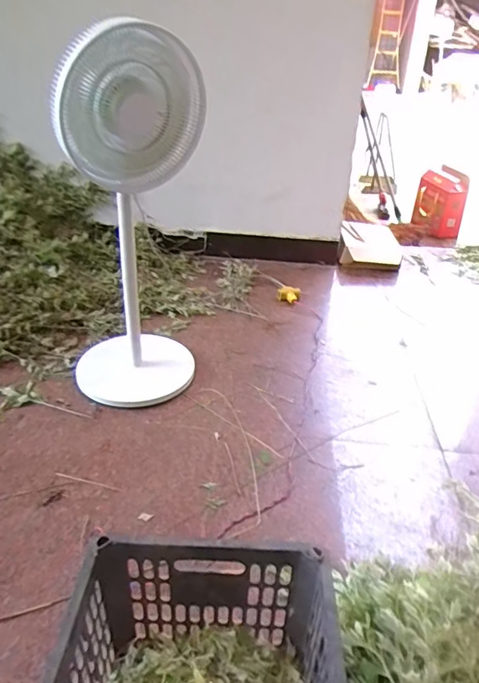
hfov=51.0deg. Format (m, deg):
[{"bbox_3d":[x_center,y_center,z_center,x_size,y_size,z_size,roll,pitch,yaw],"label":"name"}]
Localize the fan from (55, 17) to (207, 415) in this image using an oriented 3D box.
[{"bbox_3d":[-0.257,-0.253,1.229,0.312,0.837,0.307,0,33,-4],"label":"fan"}]

